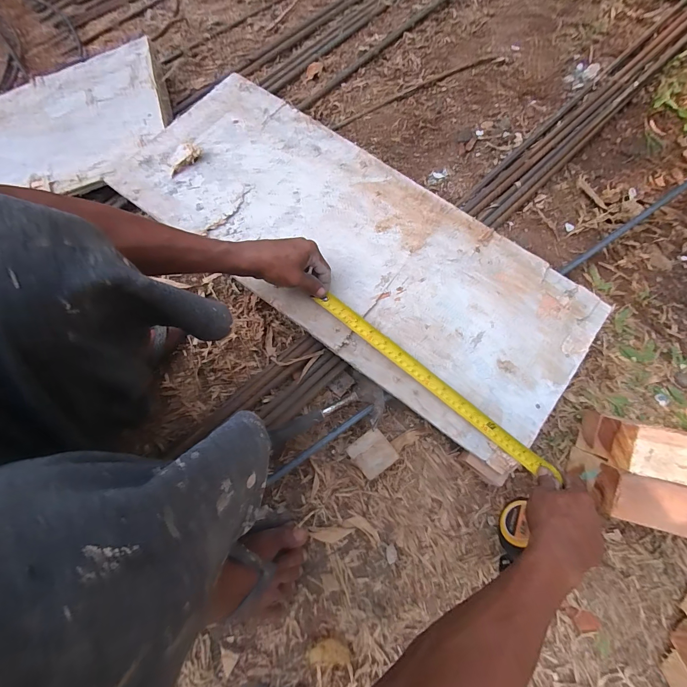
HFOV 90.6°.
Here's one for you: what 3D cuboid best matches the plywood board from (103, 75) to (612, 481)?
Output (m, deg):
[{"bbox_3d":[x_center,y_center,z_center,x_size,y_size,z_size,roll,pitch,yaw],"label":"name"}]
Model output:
[{"bbox_3d":[0.018,-0.147,0.523,0.725,0.023,0.298,36,79,6],"label":"plywood board"}]

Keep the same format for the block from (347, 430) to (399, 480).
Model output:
[{"bbox_3d":[0.041,0.158,0.489,0.053,0.041,0.053,-36,78,-9],"label":"block"}]

